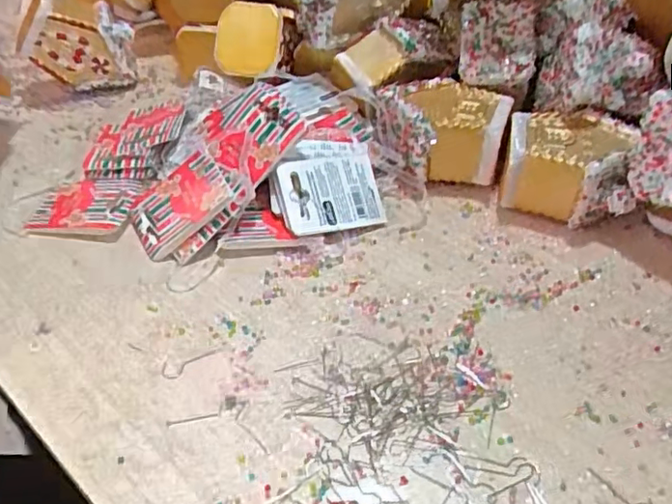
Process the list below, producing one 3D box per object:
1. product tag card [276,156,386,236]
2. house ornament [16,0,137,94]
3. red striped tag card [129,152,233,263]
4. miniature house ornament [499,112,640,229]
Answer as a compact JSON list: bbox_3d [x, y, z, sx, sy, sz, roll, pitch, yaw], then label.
[{"bbox_3d":[-0.002,-0.034,0.336,0.058,0.006,0.044,-10,76,-21],"label":"product tag card"},{"bbox_3d":[-0.194,-0.162,0.448,0.080,0.058,0.046,21,35,-31],"label":"house ornament"},{"bbox_3d":[-0.088,-0.026,0.328,0.058,0.004,0.044,-42,60,5],"label":"red striped tag card"},{"bbox_3d":[0.133,-0.047,0.341,0.068,0.046,0.056,12,44,13],"label":"miniature house ornament"}]

